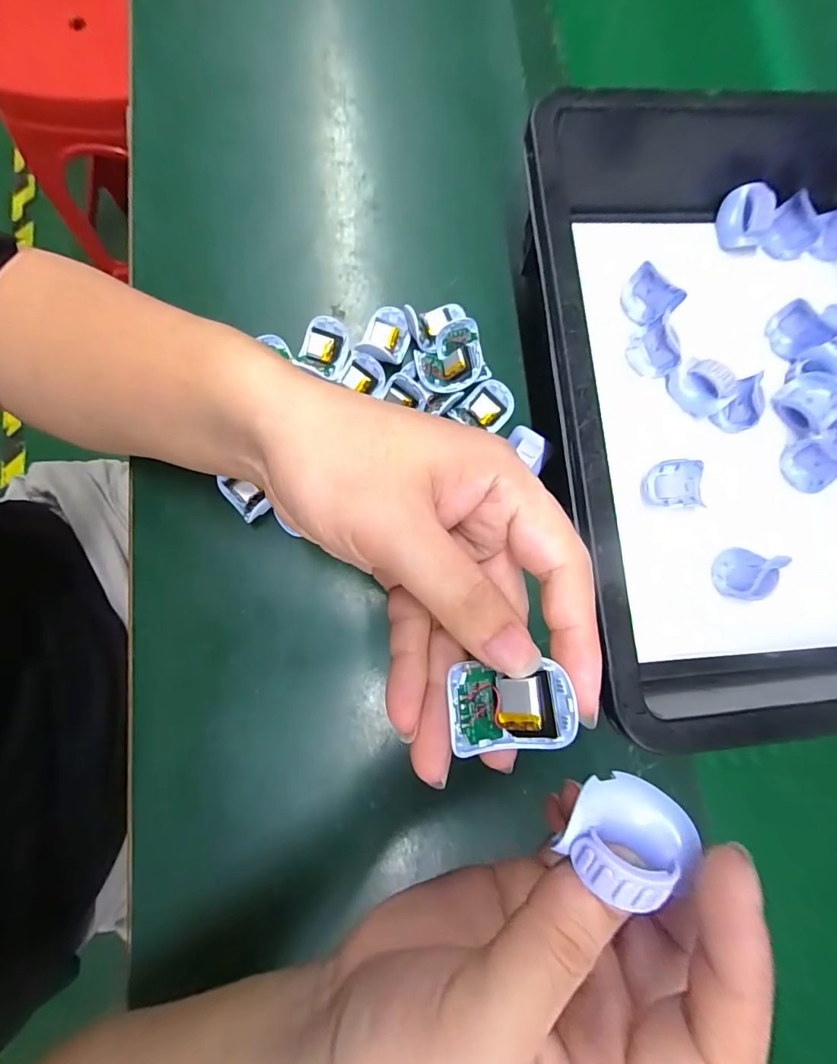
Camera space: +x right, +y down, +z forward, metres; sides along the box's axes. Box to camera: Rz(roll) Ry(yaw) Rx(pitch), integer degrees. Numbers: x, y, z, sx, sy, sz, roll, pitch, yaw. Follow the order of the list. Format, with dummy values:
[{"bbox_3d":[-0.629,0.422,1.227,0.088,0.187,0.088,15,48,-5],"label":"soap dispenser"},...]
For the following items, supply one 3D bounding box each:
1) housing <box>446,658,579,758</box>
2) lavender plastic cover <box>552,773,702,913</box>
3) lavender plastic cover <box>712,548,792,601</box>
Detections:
[{"bbox_3d":[0.030,0.060,0.153,0.040,0.016,0.029,-5,78,0],"label":"housing"},{"bbox_3d":[0.063,0.091,0.133,0.033,0.014,0.032,32,80,7],"label":"lavender plastic cover"},{"bbox_3d":[0.207,0.025,0.282,0.033,0.025,0.032,-13,82,-6],"label":"lavender plastic cover"}]

